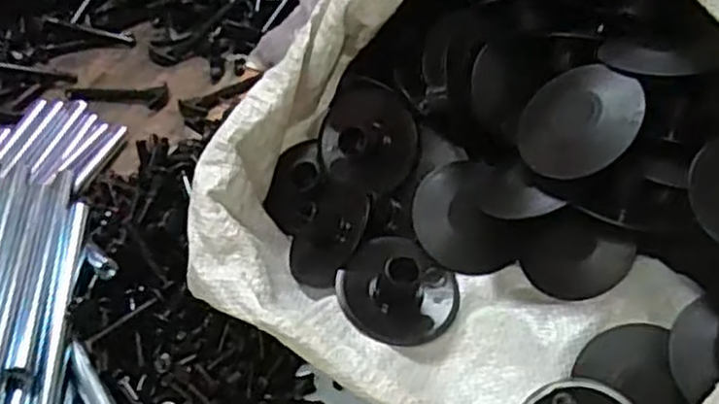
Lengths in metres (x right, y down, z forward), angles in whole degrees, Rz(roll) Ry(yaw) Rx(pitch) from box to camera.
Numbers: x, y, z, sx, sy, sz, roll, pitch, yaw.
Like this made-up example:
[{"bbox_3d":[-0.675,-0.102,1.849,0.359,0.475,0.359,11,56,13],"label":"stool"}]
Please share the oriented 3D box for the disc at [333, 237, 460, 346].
[{"bbox_3d":[0.022,0.051,0.433,0.065,0.031,0.065,1,62,-3],"label":"disc"}]

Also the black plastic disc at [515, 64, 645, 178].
[{"bbox_3d":[0.120,-0.045,0.412,0.065,0.065,0.010,22,0,44],"label":"black plastic disc"}]

